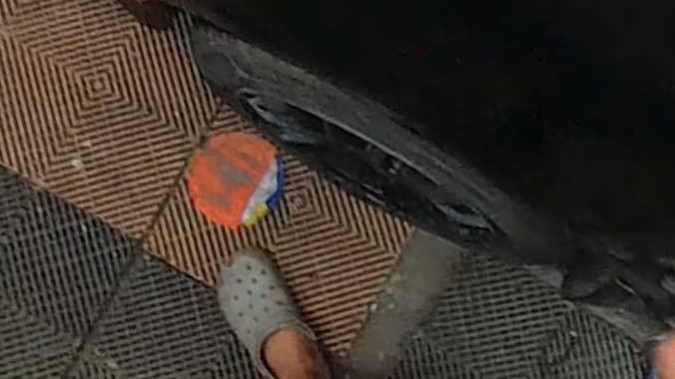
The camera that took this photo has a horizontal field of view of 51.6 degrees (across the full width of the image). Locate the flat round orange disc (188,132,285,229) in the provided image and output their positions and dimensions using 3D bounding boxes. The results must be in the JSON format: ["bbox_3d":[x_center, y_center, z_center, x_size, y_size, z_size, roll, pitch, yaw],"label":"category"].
[{"bbox_3d":[-0.178,-0.017,1.228,0.161,0.017,0.160,-6,85,-4],"label":"flat round orange disc"}]

